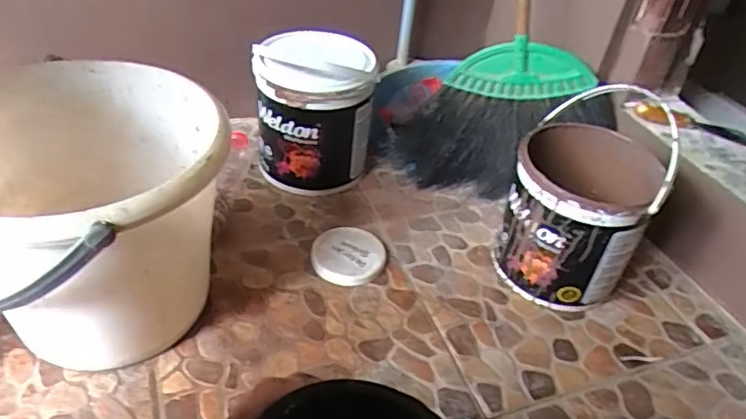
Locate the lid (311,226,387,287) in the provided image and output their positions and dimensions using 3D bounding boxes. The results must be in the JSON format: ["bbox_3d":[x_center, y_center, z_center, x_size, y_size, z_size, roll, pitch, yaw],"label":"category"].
[{"bbox_3d":[-0.034,0.061,0.795,0.098,0.024,0.102,4,40,-3],"label":"lid"}]

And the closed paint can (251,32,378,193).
[{"bbox_3d":[-0.094,-0.153,0.893,0.176,0.222,0.154,-8,42,-17],"label":"closed paint can"}]

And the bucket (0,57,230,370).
[{"bbox_3d":[-0.294,0.019,0.617,0.278,0.255,0.272,4,40,-3],"label":"bucket"}]

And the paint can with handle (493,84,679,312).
[{"bbox_3d":[0.271,-0.012,0.760,0.170,0.244,0.189,19,41,14],"label":"paint can with handle"}]

